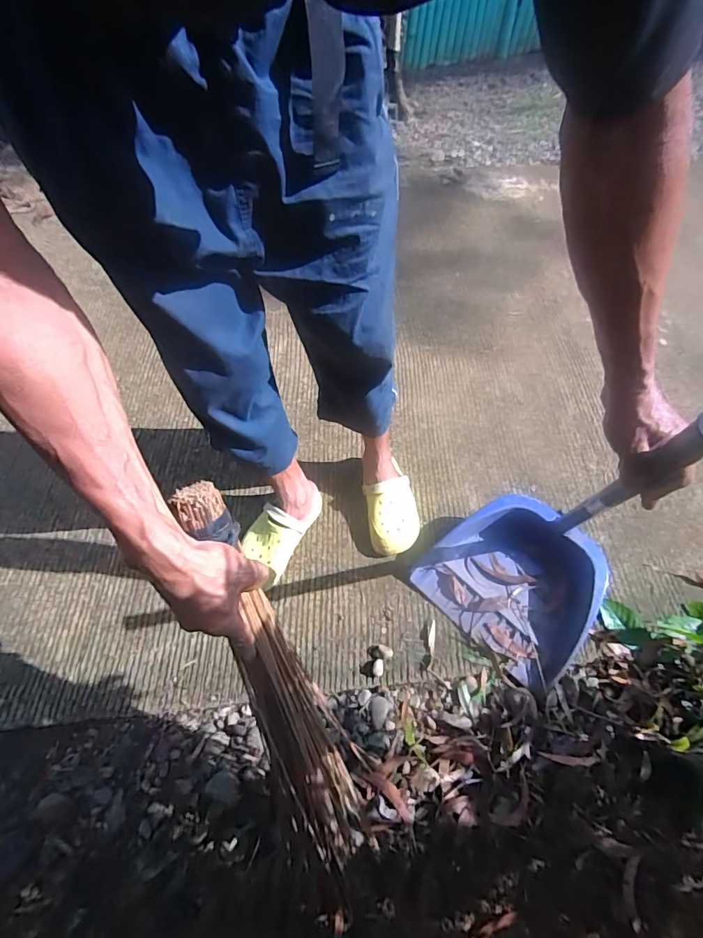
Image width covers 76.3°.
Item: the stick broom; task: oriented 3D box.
[{"bbox_3d":[-0.074,0.254,0.502,0.085,0.530,0.047,-20,23,-15],"label":"stick broom"}]

